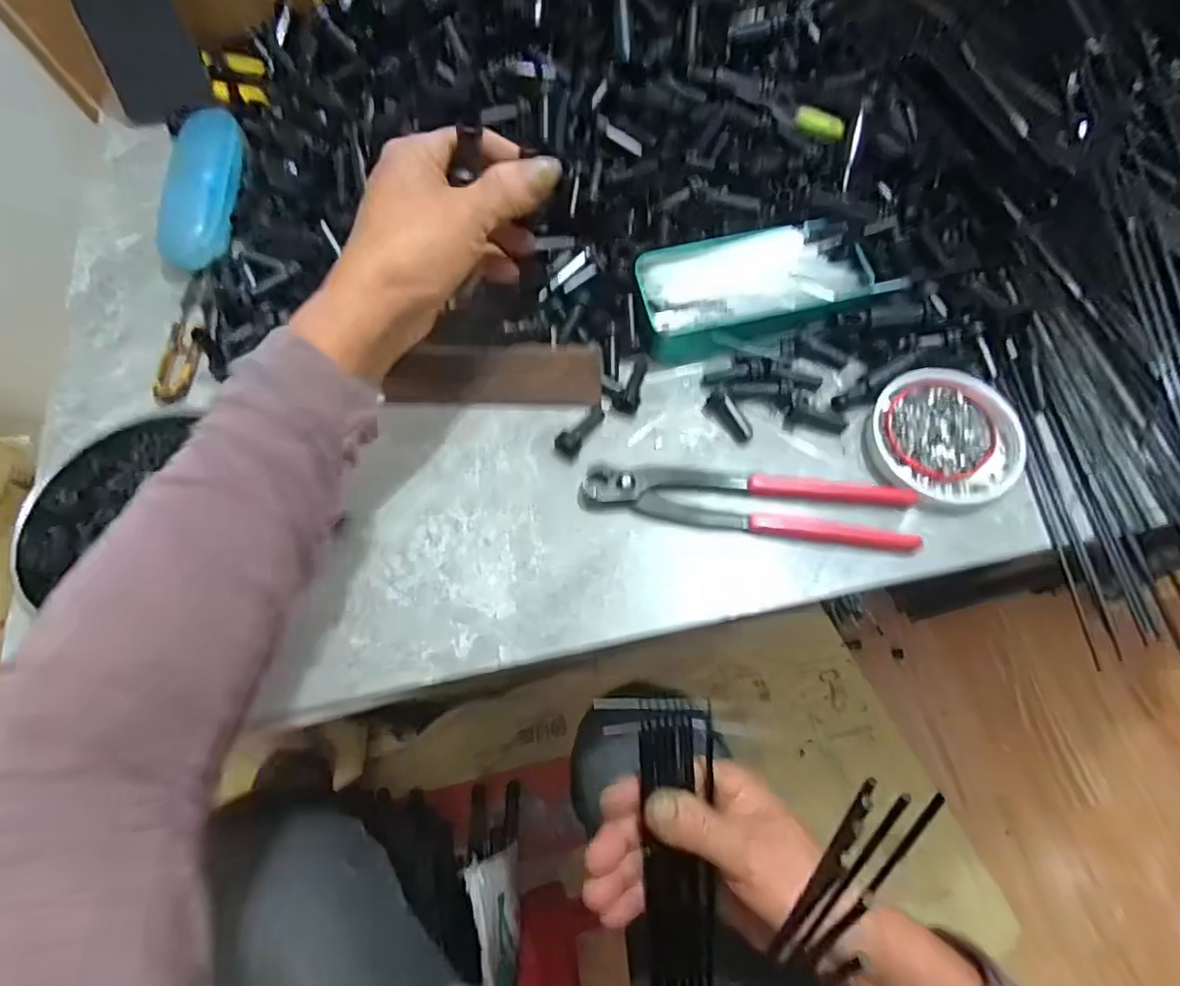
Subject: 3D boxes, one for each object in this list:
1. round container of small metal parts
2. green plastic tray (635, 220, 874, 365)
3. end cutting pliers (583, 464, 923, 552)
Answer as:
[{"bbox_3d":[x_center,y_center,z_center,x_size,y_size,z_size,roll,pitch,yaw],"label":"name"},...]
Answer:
[{"bbox_3d":[0.221,-0.038,0.374,0.089,0.014,0.092,0,67,1],"label":"round container of small metal parts"},{"bbox_3d":[0.110,-0.138,0.404,0.147,0.029,0.074,-10,67,-3],"label":"green plastic tray"},{"bbox_3d":[0.097,0.003,0.364,0.196,0.014,0.041,6,67,4],"label":"end cutting pliers"}]

